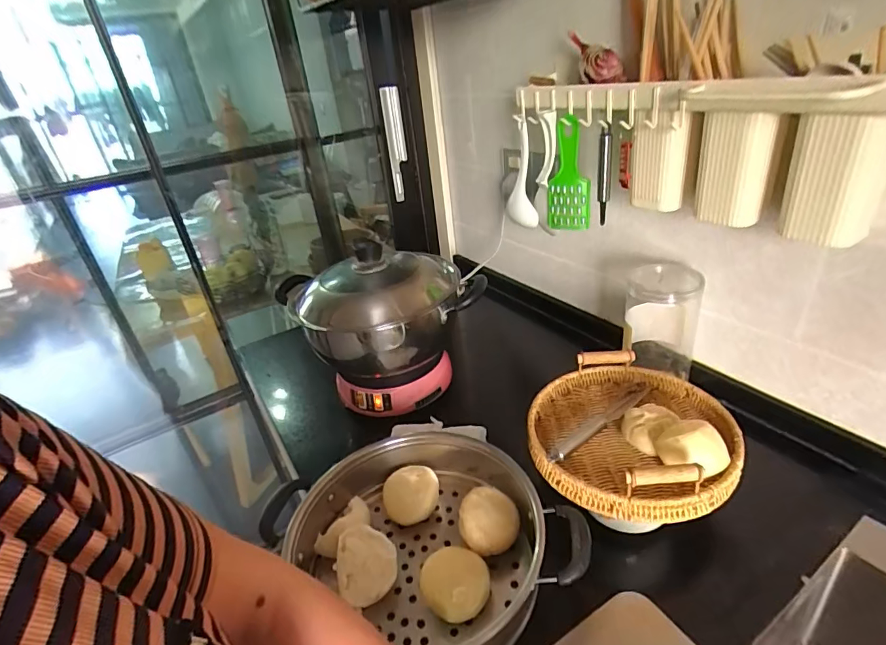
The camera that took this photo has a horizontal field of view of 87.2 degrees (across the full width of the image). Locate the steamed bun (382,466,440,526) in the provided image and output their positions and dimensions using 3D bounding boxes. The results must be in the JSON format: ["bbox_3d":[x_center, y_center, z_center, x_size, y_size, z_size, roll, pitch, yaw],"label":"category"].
[{"bbox_3d":[-0.039,0.225,0.595,0.070,0.048,0.063,-13,31,-10],"label":"steamed bun"}]

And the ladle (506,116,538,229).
[{"bbox_3d":[0.134,-0.255,0.802,0.040,0.180,0.064,-8,30,-1],"label":"ladle"}]

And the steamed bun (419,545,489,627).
[{"bbox_3d":[0.014,0.280,0.491,0.067,0.044,0.066,-6,30,3],"label":"steamed bun"}]

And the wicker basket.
[{"bbox_3d":[0.221,0.120,0.554,0.221,0.065,0.225,-6,30,3],"label":"wicker basket"}]

